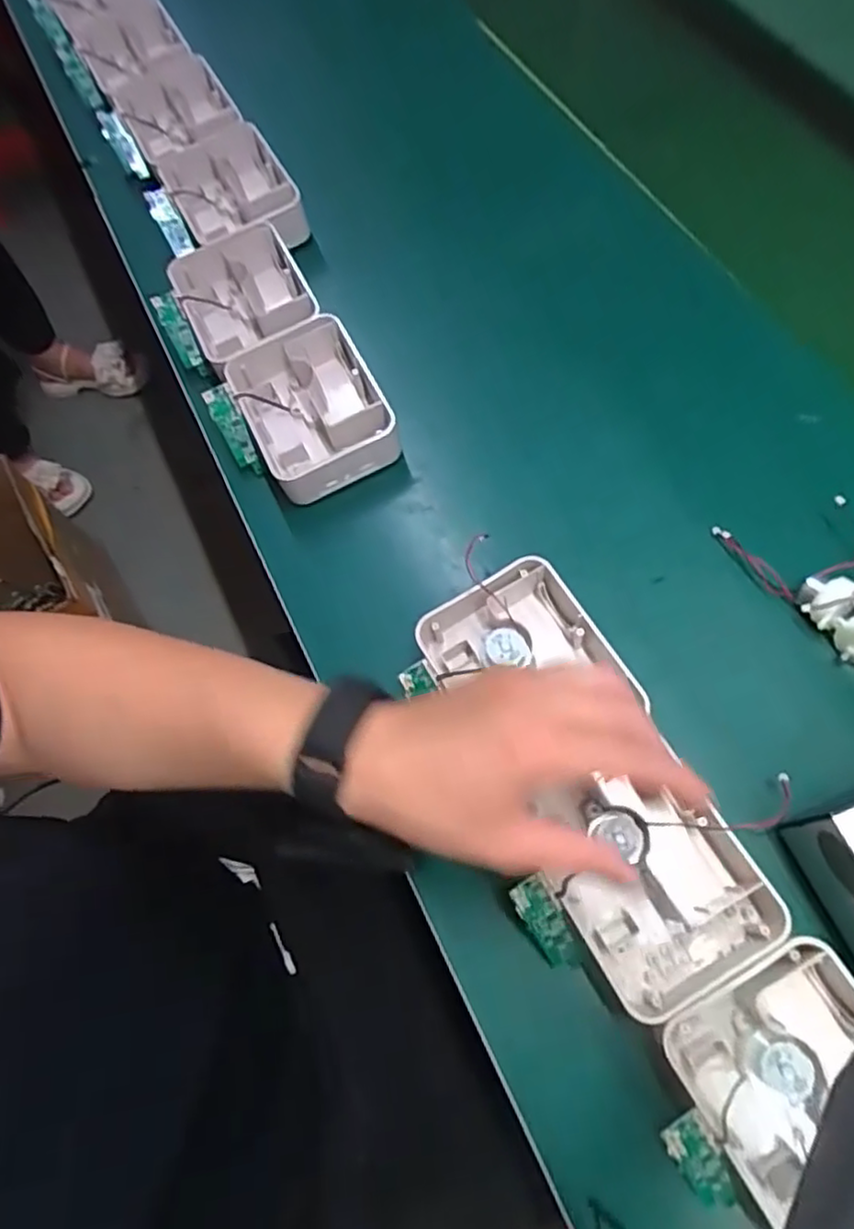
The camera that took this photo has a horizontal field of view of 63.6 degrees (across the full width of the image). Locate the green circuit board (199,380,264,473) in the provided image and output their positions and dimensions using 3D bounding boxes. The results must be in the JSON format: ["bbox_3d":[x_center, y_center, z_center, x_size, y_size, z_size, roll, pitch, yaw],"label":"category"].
[{"bbox_3d":[-0.149,-0.142,0.537,0.071,0.028,0.010,60,32,-14],"label":"green circuit board"}]

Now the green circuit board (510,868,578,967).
[{"bbox_3d":[0.067,0.174,0.384,0.022,0.004,0.064,-27,108,-5],"label":"green circuit board"}]

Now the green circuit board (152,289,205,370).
[{"bbox_3d":[-0.209,-0.239,0.579,0.027,0.008,0.060,-13,109,31],"label":"green circuit board"}]

